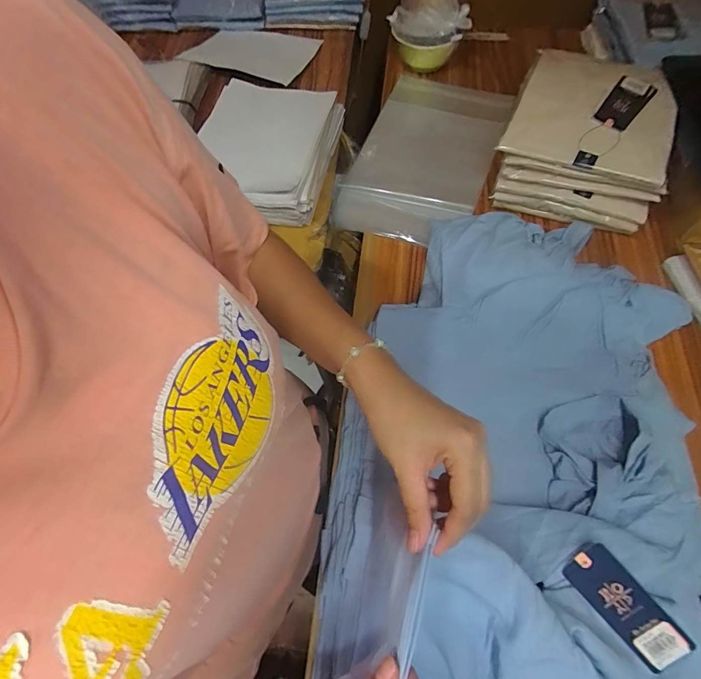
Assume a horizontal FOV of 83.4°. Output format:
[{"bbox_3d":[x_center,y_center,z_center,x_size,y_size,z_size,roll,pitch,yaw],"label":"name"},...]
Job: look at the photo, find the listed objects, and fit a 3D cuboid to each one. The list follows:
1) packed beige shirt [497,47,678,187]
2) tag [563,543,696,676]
[{"bbox_3d":[0.349,-0.336,0.568,0.205,0.028,0.235,20,67,13],"label":"packed beige shirt"},{"bbox_3d":[0.249,0.241,0.352,0.045,0.007,0.121,-43,84,7],"label":"tag"}]

